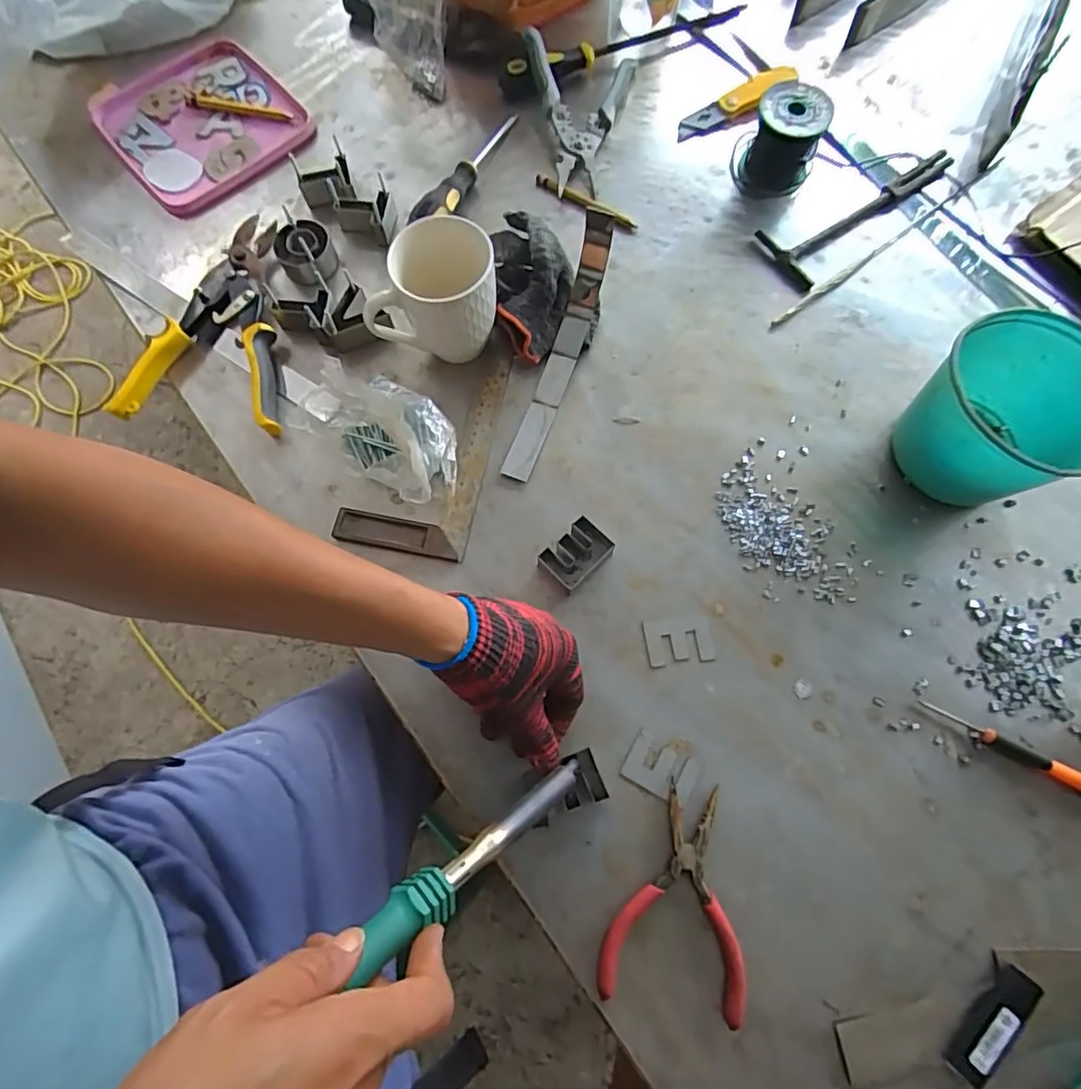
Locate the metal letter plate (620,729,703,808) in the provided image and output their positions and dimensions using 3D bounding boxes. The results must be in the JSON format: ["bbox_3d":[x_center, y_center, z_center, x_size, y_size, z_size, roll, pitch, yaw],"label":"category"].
[{"bbox_3d":[0.092,0.173,0.444,0.050,0.005,0.038,28,76,9],"label":"metal letter plate"}]

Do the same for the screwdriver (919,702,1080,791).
[{"bbox_3d":[0.363,0.156,0.438,0.141,0.012,0.014,29,76,9],"label":"screwdriver"}]

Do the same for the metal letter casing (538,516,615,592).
[{"bbox_3d":[0.030,0.009,0.481,0.051,0.026,0.038,-40,77,-10],"label":"metal letter casing"}]

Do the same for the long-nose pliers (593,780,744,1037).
[{"bbox_3d":[0.101,0.251,0.415,0.097,0.012,0.141,12,74,4],"label":"long-nose pliers"}]

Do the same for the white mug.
[{"bbox_3d":[-0.090,-0.214,0.507,0.106,0.108,0.081,2,73,1],"label":"white mug"}]

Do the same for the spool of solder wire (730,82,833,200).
[{"bbox_3d":[0.241,-0.407,0.584,0.076,0.070,0.079,0,73,1],"label":"spool of solder wire"}]

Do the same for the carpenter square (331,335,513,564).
[{"bbox_3d":[-0.099,-0.096,0.526,0.111,0.009,0.220,12,74,4],"label":"carpenter square"}]

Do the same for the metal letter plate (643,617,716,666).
[{"bbox_3d":[0.113,0.079,0.471,0.053,0.004,0.036,-6,73,-1],"label":"metal letter plate"}]

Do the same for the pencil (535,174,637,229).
[{"bbox_3d":[0.045,-0.350,0.593,0.119,0.012,0.012,34,76,10],"label":"pencil"}]

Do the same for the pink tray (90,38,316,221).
[{"bbox_3d":[-0.370,-0.464,0.634,0.187,0.021,0.198,-38,76,-10],"label":"pink tray"}]

